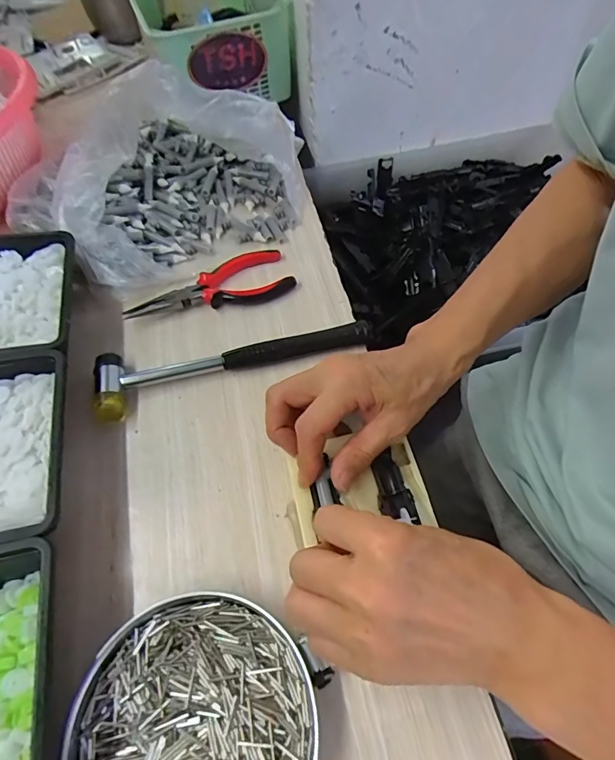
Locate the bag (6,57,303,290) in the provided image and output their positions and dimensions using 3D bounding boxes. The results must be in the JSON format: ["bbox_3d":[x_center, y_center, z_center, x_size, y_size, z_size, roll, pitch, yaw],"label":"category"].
[{"bbox_3d":[-0.150,-0.228,0.461,0.311,0.116,0.208,-24,59,-12],"label":"bag"}]

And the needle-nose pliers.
[{"bbox_3d":[-0.095,-0.091,0.428,0.158,0.010,0.060,-16,59,-13],"label":"needle-nose pliers"}]

